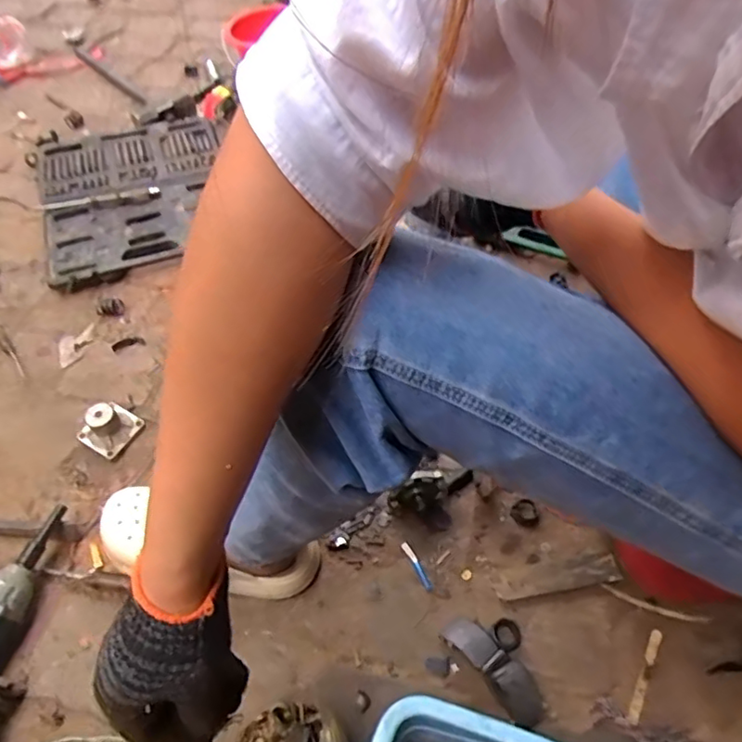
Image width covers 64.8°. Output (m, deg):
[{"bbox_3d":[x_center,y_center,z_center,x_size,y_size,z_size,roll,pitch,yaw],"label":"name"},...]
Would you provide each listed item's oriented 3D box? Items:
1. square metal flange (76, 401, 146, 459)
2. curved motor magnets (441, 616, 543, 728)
[{"bbox_3d":[-0.349,0.070,0.774,0.059,0.052,0.068,29,60,21],"label":"square metal flange"},{"bbox_3d":[0.128,0.307,0.608,0.041,0.017,0.120,-36,61,-21],"label":"curved motor magnets"}]

